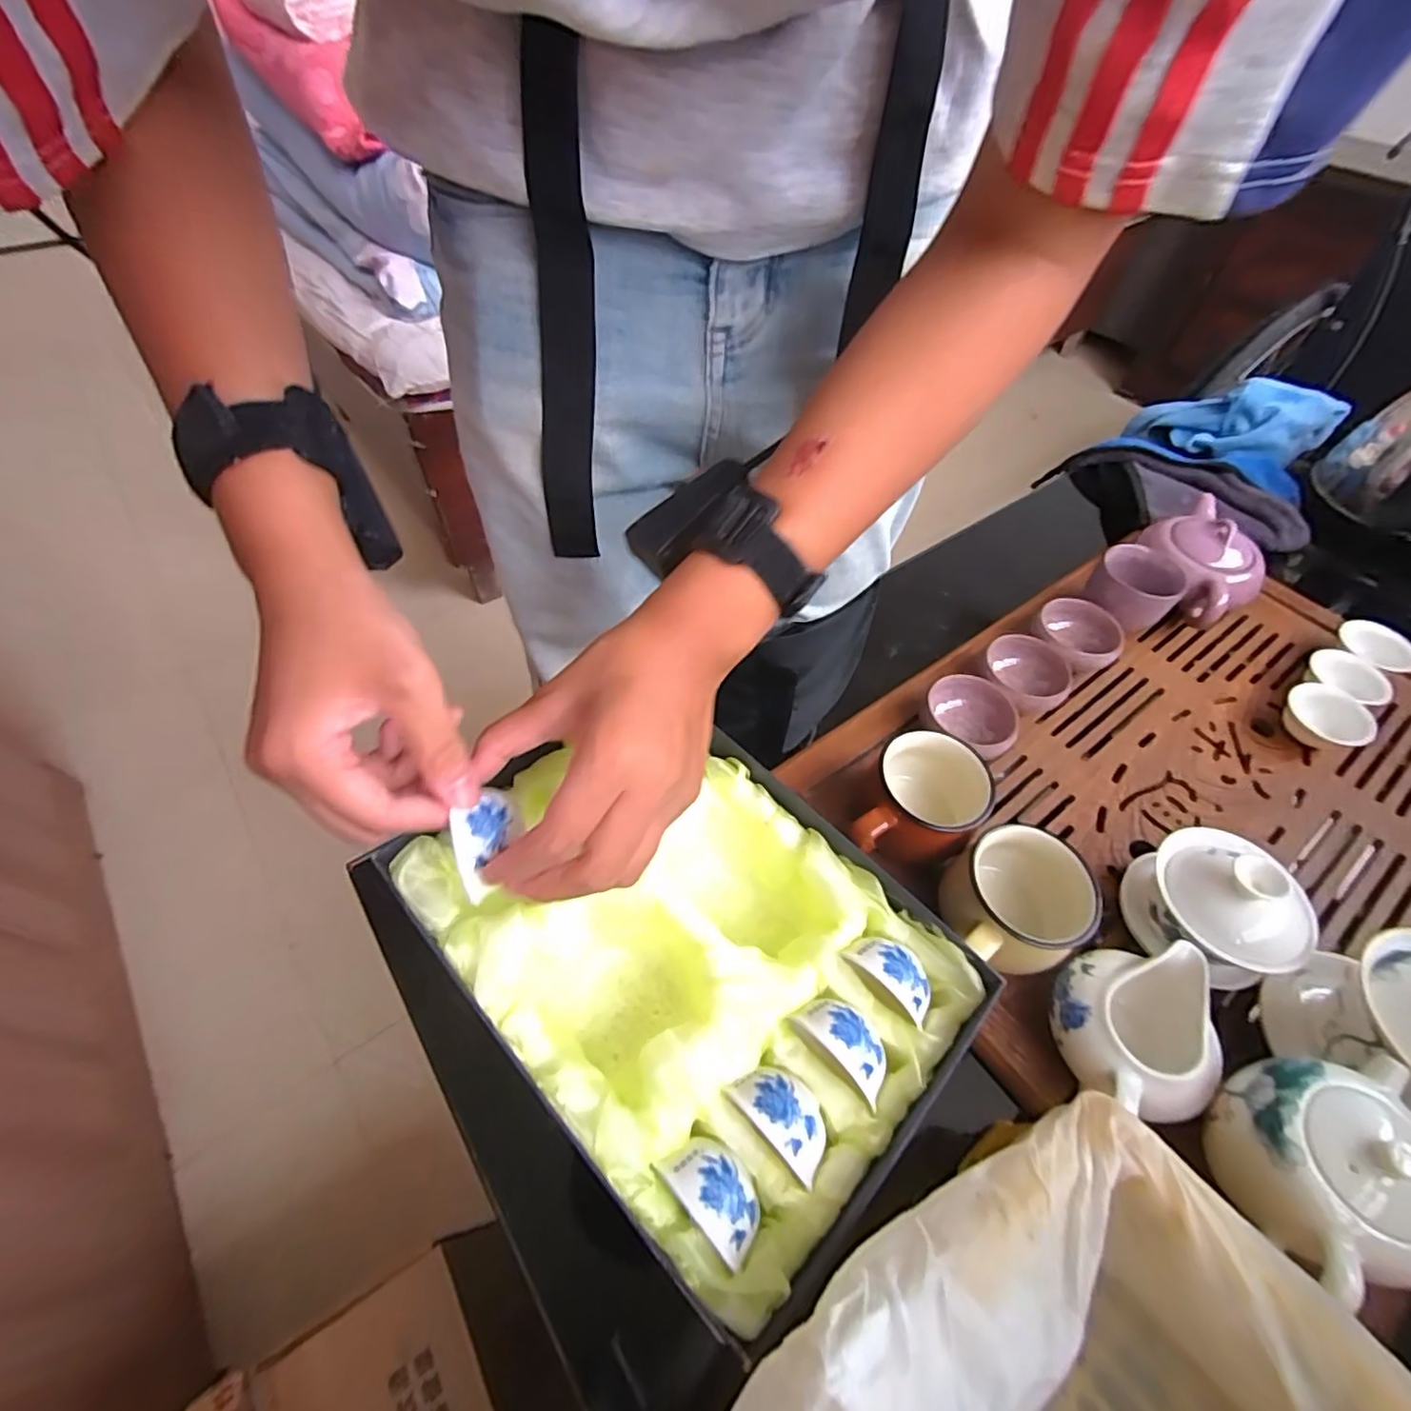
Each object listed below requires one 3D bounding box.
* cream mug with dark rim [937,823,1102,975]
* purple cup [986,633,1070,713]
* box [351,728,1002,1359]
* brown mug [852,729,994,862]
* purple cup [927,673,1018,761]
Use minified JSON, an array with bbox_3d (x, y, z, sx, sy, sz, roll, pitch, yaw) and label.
[{"bbox_3d":[0.175,0.113,0.358,0.078,0.059,0.067,4,53,-3],"label":"cream mug with dark rim"},{"bbox_3d":[0.244,-0.019,0.485,0.059,0.034,0.063,23,54,11],"label":"purple cup"},{"bbox_3d":[-0.015,0.127,0.330,0.246,0.084,0.183,39,58,21],"label":"box"},{"bbox_3d":[0.132,0.062,0.396,0.100,0.058,0.070,-35,64,-28],"label":"brown mug"},{"bbox_3d":[0.191,0.012,0.459,0.056,0.033,0.066,17,53,7],"label":"purple cup"}]

